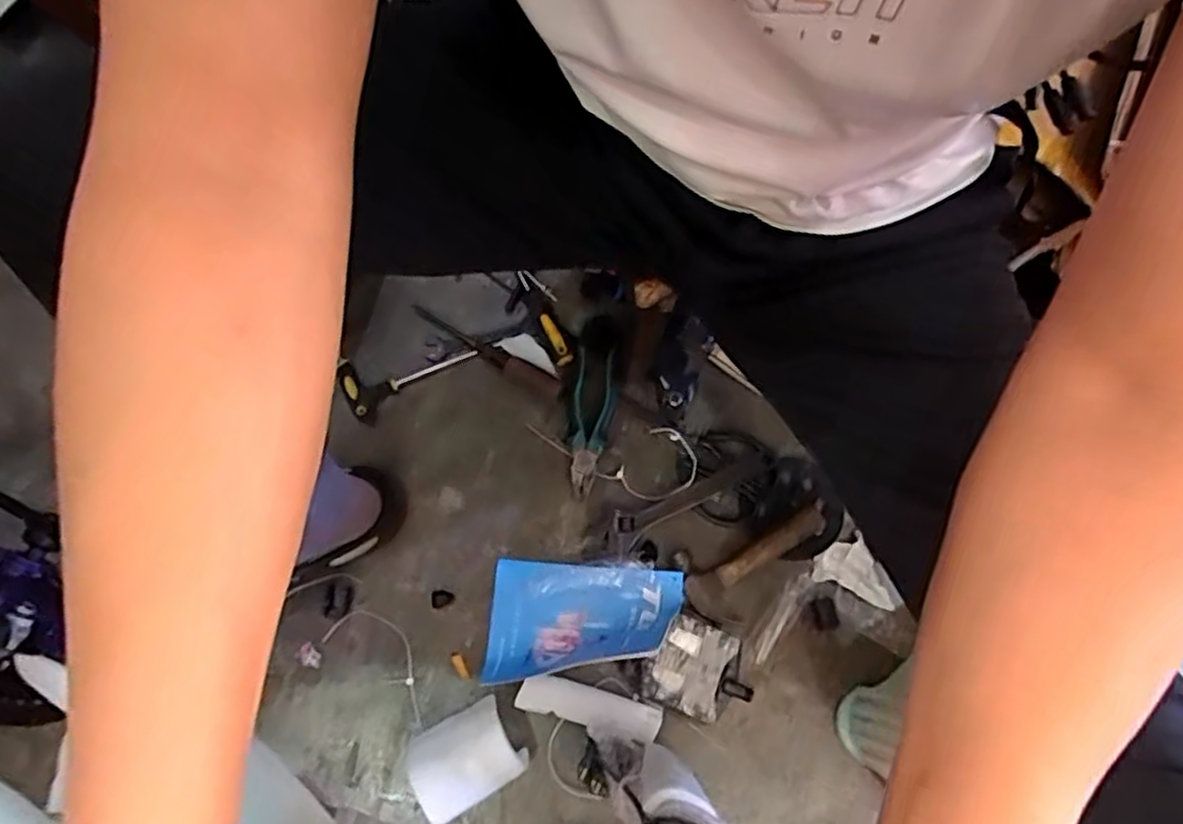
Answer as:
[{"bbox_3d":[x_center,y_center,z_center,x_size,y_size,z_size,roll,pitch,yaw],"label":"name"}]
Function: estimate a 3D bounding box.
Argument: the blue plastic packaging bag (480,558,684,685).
[{"bbox_3d":[-0.009,0.227,0.776,0.207,0.046,0.128,4,73,-1],"label":"blue plastic packaging bag"}]

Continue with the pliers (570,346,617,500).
[{"bbox_3d":[0.001,0.012,0.848,0.047,0.027,0.174,4,73,-1],"label":"pliers"}]

